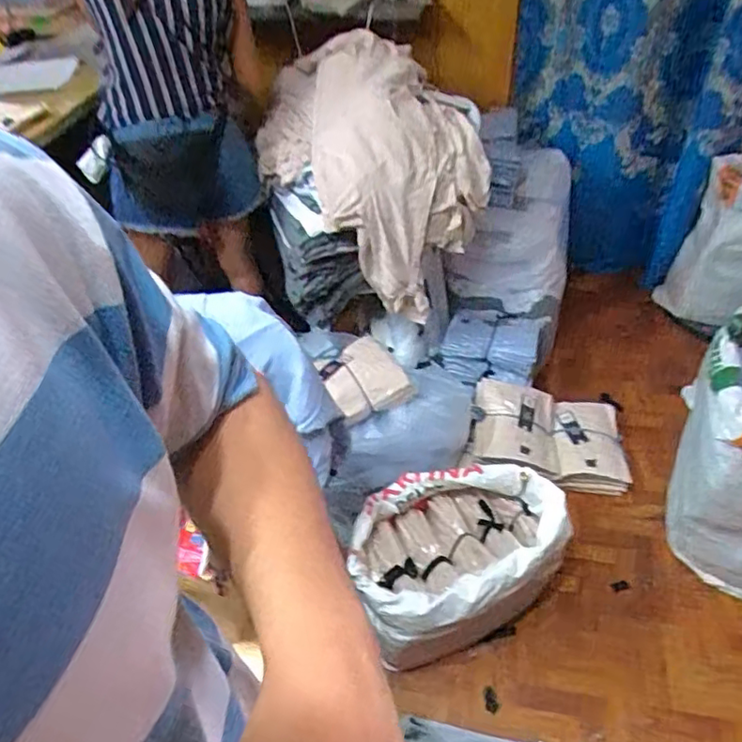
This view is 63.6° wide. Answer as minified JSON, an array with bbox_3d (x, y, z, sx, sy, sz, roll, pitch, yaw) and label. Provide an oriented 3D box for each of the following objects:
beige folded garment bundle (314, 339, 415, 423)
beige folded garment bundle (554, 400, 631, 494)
[{"bbox_3d":[-0.017,0.017,1.556,0.202,0.076,0.213,-24,48,-18],"label":"beige folded garment bundle"},{"bbox_3d":[0.587,0.208,1.626,0.183,0.118,0.262,3,46,7],"label":"beige folded garment bundle"}]

